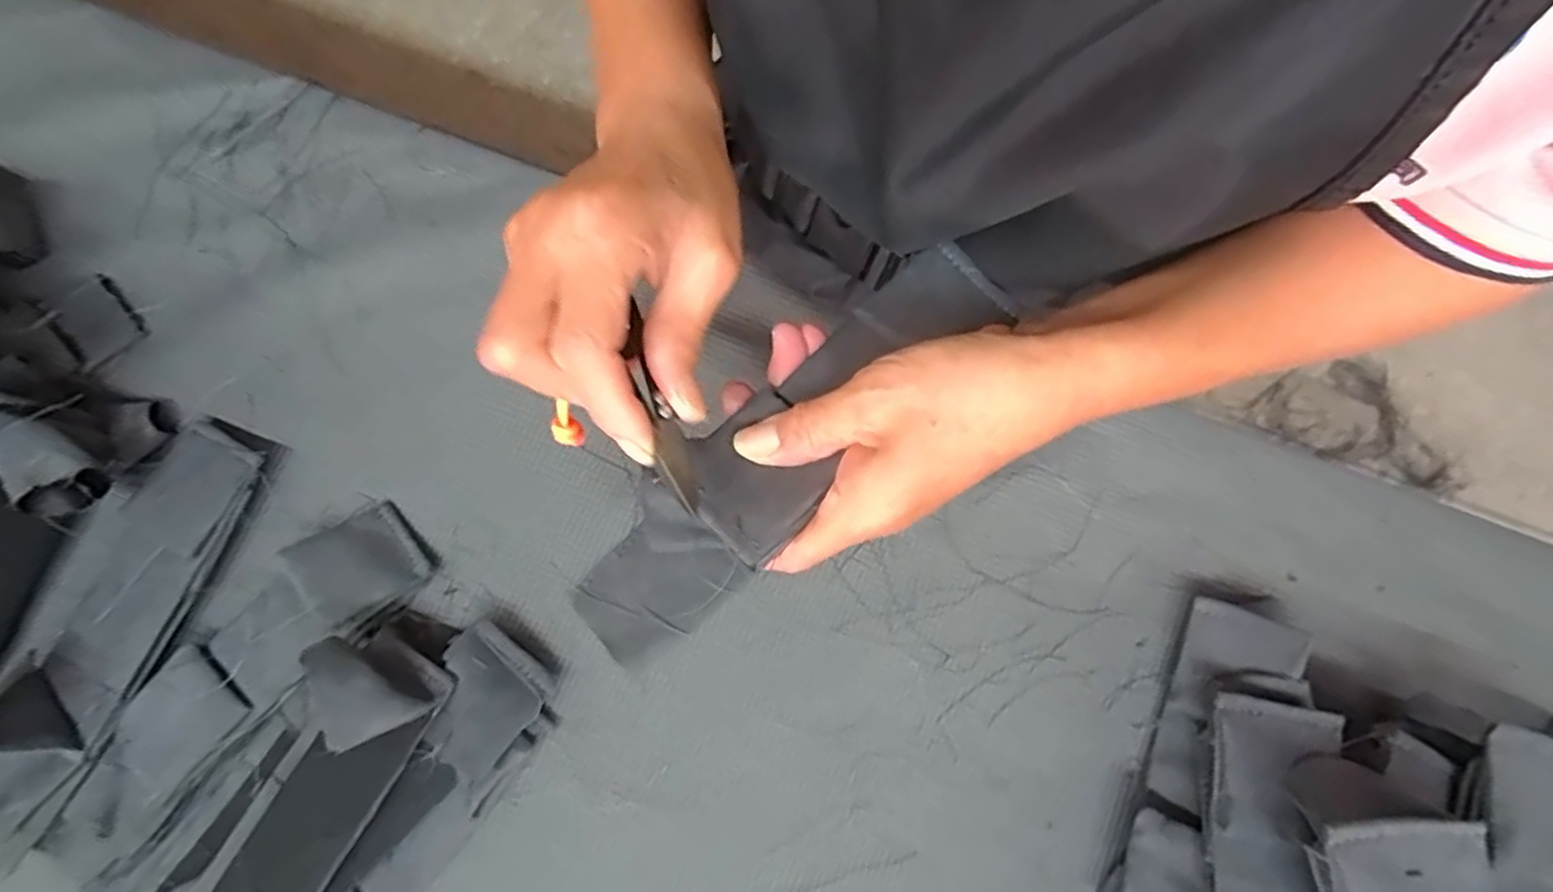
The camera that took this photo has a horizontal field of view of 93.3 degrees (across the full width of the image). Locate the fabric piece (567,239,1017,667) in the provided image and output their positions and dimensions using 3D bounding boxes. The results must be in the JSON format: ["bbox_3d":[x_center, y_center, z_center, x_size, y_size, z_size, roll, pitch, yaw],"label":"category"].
[{"bbox_3d":[0.008,-0.007,0.266,0.051,0.024,0.197,41,75,8],"label":"fabric piece"}]

